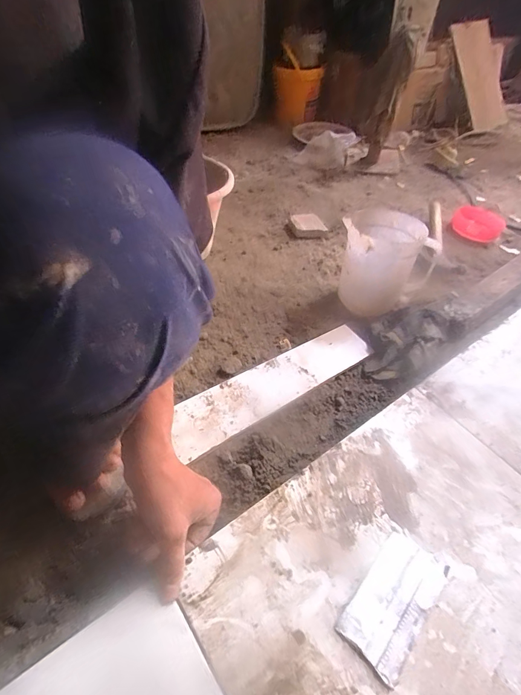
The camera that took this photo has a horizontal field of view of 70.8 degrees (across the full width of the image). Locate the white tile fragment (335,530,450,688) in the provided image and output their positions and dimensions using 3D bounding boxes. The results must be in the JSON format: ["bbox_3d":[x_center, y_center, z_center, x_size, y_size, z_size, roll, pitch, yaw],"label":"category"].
[{"bbox_3d":[0.127,0.235,0.346,0.058,0.007,0.114,36,52,25],"label":"white tile fragment"}]

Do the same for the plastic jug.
[{"bbox_3d":[0.218,-0.151,0.664,0.155,0.145,0.139,19,47,11],"label":"plastic jug"}]

